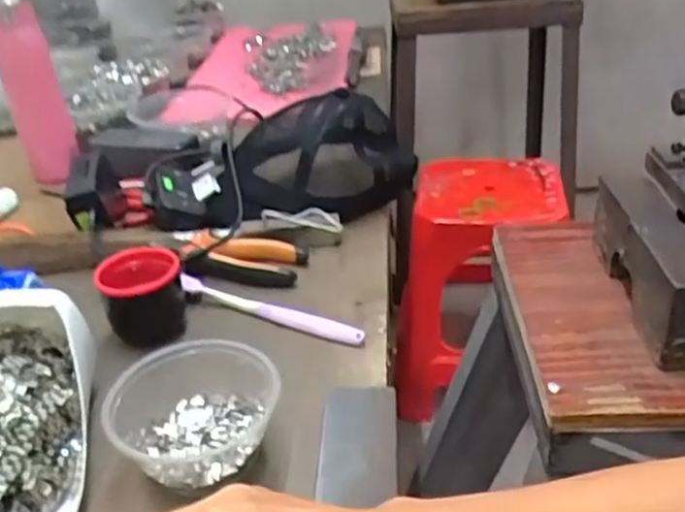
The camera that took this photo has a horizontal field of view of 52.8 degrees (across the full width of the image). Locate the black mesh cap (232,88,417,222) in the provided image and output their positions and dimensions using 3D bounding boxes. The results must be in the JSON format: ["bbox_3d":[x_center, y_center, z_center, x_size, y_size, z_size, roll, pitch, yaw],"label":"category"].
[{"bbox_3d":[-0.016,-0.116,0.736,0.180,0.090,0.184,-4,30,2],"label":"black mesh cap"}]

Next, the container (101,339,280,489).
[{"bbox_3d":[-0.095,0.101,0.445,0.099,0.048,0.094,-4,30,2],"label":"container"}]

